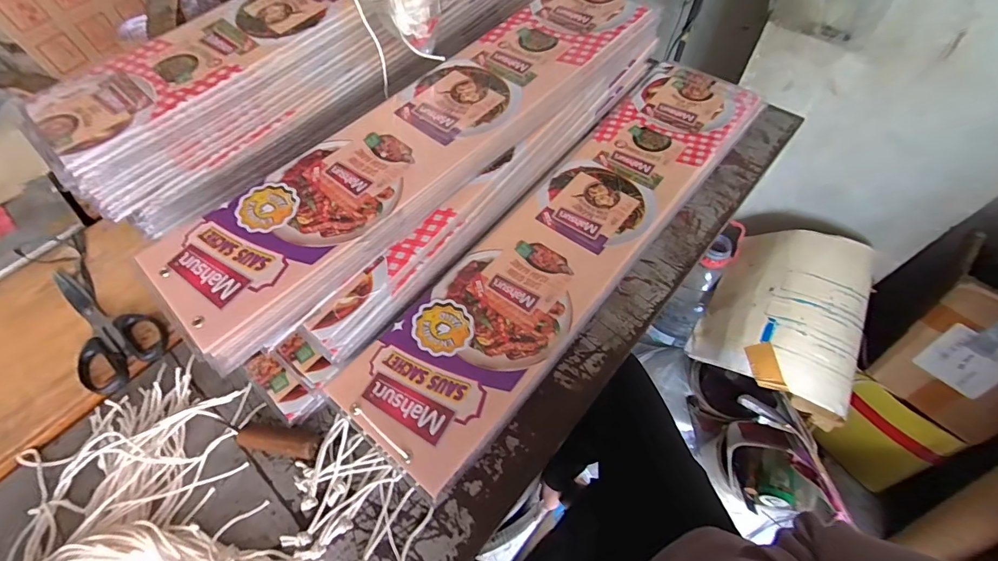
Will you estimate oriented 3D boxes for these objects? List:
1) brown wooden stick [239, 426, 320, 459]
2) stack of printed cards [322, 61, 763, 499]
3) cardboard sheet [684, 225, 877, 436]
[{"bbox_3d":[-0.189,0.137,0.364,0.069,0.018,0.023,8,59,9],"label":"brown wooden stick"},{"bbox_3d":[0.093,-0.064,0.451,0.142,0.048,0.585,34,66,22],"label":"stack of printed cards"},{"bbox_3d":[0.556,0.072,0.846,0.267,0.087,0.326,15,80,39],"label":"cardboard sheet"}]

